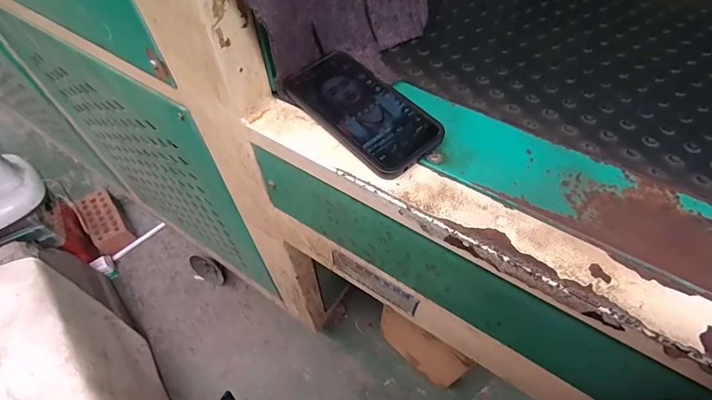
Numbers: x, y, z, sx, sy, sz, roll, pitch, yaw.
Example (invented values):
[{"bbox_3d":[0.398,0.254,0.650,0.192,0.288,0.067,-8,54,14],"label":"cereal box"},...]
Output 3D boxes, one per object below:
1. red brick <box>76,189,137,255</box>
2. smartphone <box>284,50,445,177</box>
[{"bbox_3d":[-0.900,0.079,1.317,0.110,0.095,0.254,-33,62,-20],"label":"red brick"},{"bbox_3d":[0.004,-0.092,0.362,0.083,0.007,0.164,-38,67,-17],"label":"smartphone"}]

